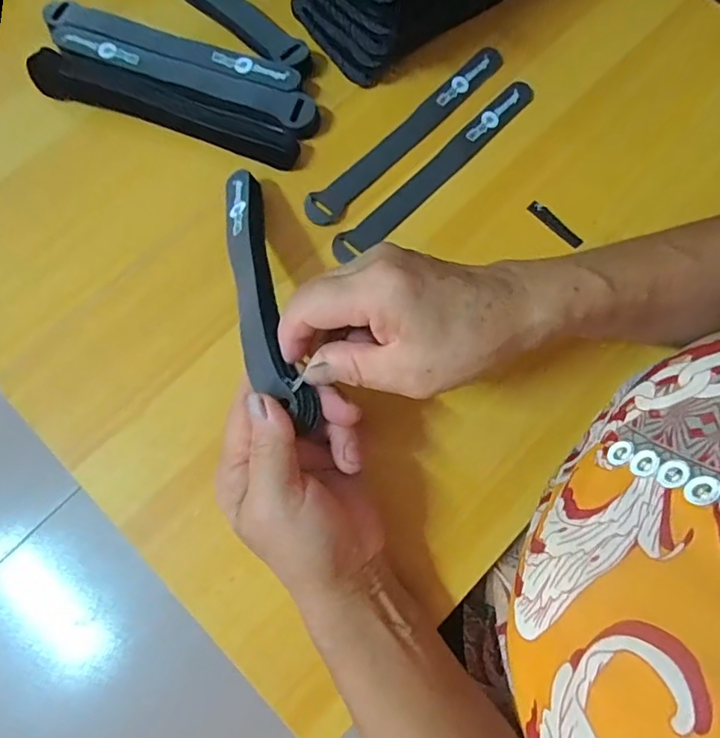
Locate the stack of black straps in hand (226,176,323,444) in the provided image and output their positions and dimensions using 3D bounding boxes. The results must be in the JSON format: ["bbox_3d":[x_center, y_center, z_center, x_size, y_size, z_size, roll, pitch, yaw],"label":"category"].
[{"bbox_3d":[-0.059,-0.052,0.310,0.029,0.017,0.192,-15,57,-4],"label":"stack of black straps in hand"}]

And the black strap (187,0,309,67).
[{"bbox_3d":[-0.110,-0.280,0.404,0.186,0.022,0.027,41,79,10],"label":"black strap"}]

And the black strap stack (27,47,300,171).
[{"bbox_3d":[-0.136,-0.185,0.377,0.193,0.029,0.028,18,76,5],"label":"black strap stack"}]

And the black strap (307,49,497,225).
[{"bbox_3d":[0.034,-0.170,0.386,0.024,0.004,0.192,43,79,11],"label":"black strap"}]

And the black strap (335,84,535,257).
[{"bbox_3d":[0.055,-0.142,0.379,0.192,0.004,0.022,-44,79,-10],"label":"black strap"}]

